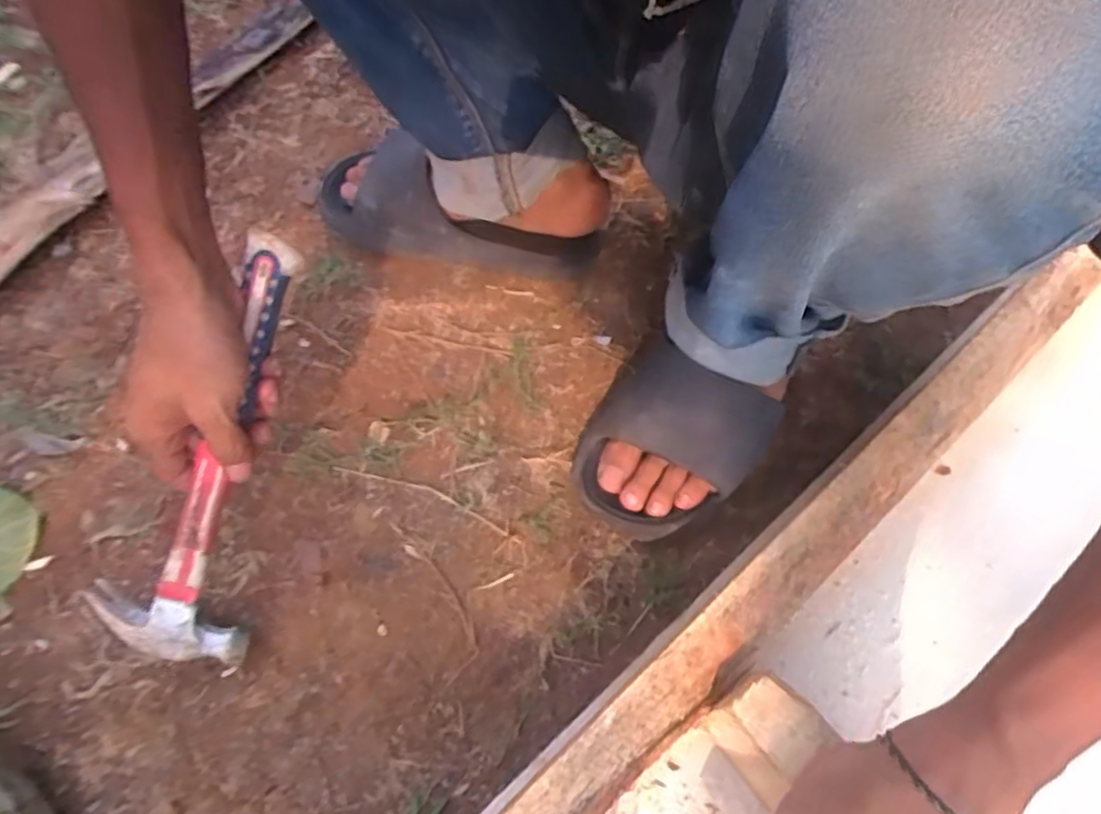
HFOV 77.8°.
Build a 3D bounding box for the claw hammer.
[{"bbox_3d":[-0.207,0.029,0.416,0.096,0.032,0.272,21,99,12],"label":"claw hammer"}]

